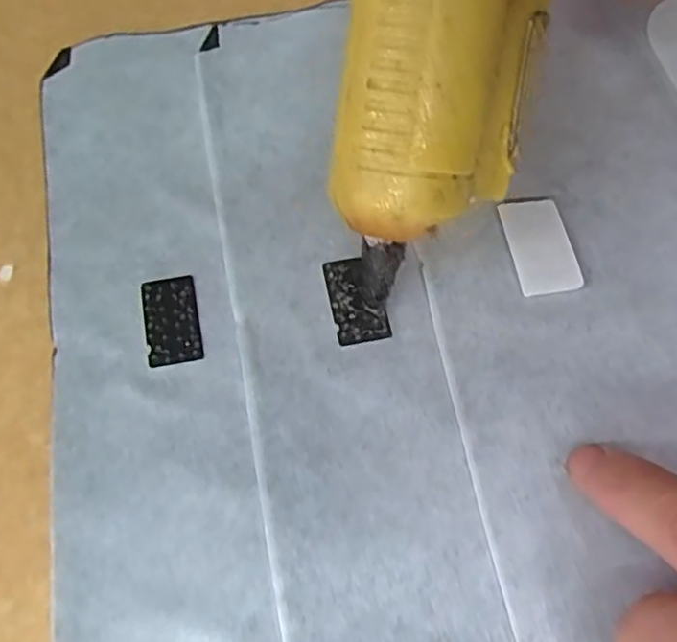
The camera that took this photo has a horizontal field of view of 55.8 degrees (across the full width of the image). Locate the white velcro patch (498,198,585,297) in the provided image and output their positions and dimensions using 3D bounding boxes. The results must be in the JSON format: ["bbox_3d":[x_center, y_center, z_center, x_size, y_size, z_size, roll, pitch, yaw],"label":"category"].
[{"bbox_3d":[0.062,-0.023,0.199,0.019,0.004,0.033,-9,64,-4],"label":"white velcro patch"}]

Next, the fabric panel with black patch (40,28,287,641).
[{"bbox_3d":[-0.057,0.004,0.189,0.054,0.006,0.246,-12,65,-5],"label":"fabric panel with black patch"}]

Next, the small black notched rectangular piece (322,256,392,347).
[{"bbox_3d":[0.005,-0.007,0.194,0.015,0.004,0.029,-10,64,-5],"label":"small black notched rectangular piece"}]

